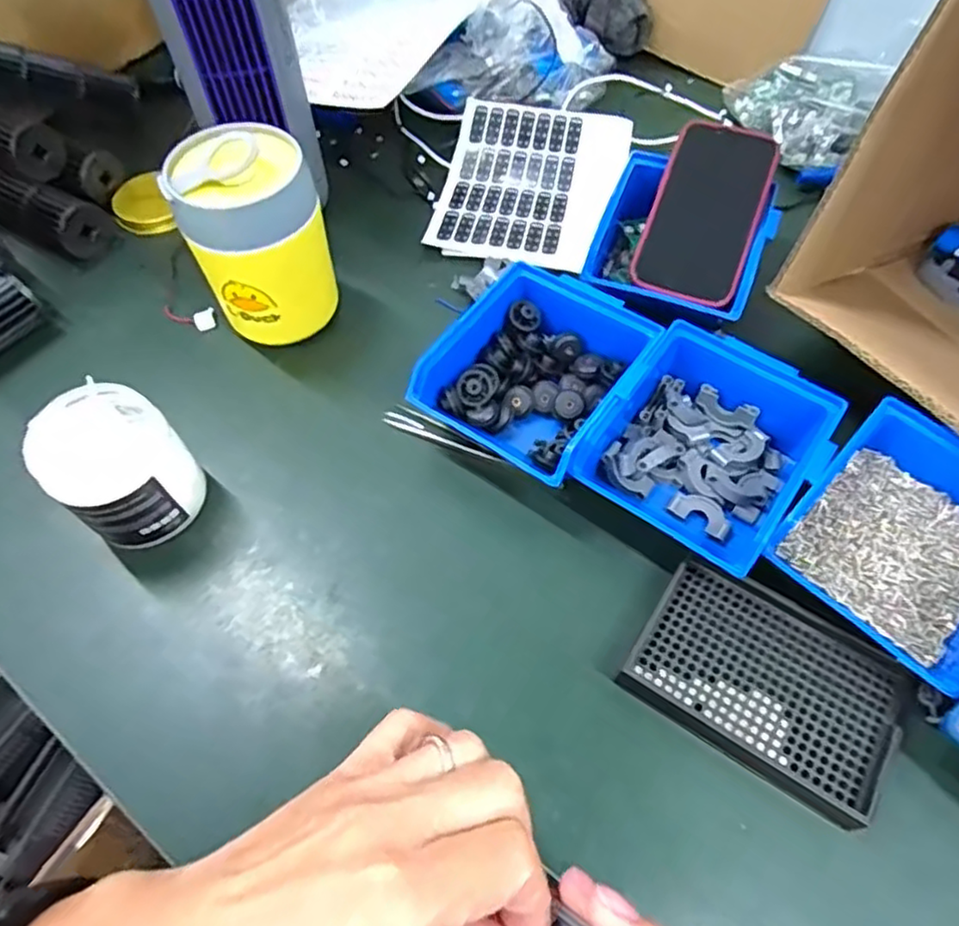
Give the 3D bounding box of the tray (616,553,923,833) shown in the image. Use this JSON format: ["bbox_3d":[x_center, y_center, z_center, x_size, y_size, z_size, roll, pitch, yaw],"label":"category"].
[{"bbox_3d":[0.158,0.117,0.360,0.135,0.013,0.097,31,64,17],"label":"tray"}]

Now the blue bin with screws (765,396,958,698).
[{"bbox_3d":[0.245,0.045,0.371,0.120,0.054,0.135,39,69,23],"label":"blue bin with screws"}]

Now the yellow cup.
[{"bbox_3d":[-0.152,-0.153,0.467,0.092,0.136,0.081,-26,61,-11],"label":"yellow cup"}]

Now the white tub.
[{"bbox_3d":[-0.217,0.003,0.403,0.066,0.083,0.069,0,59,0],"label":"white tub"}]

